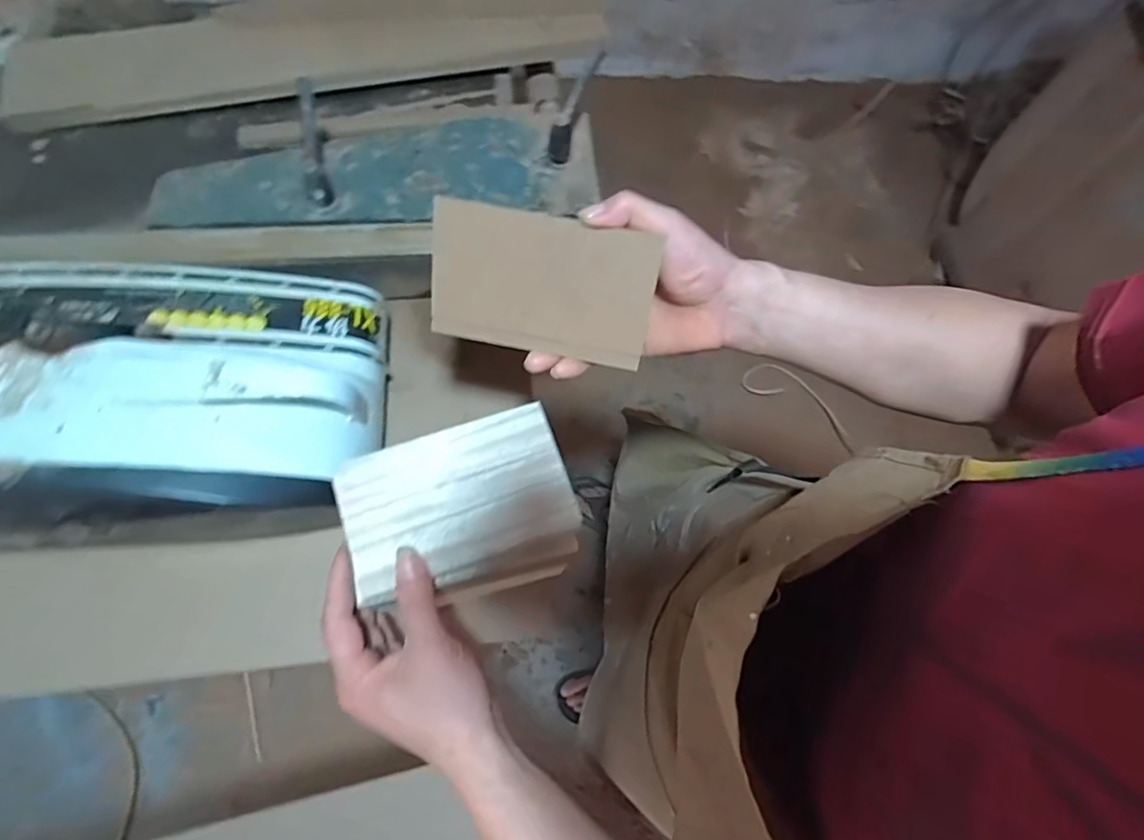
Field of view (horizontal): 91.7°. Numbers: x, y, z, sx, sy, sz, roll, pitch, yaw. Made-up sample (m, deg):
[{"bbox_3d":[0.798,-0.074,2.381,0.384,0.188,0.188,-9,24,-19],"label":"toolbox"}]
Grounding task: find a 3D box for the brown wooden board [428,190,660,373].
[{"bbox_3d":[-0.021,-0.091,0.386,0.150,0.099,0.005,10,37,-2],"label":"brown wooden board"}]

